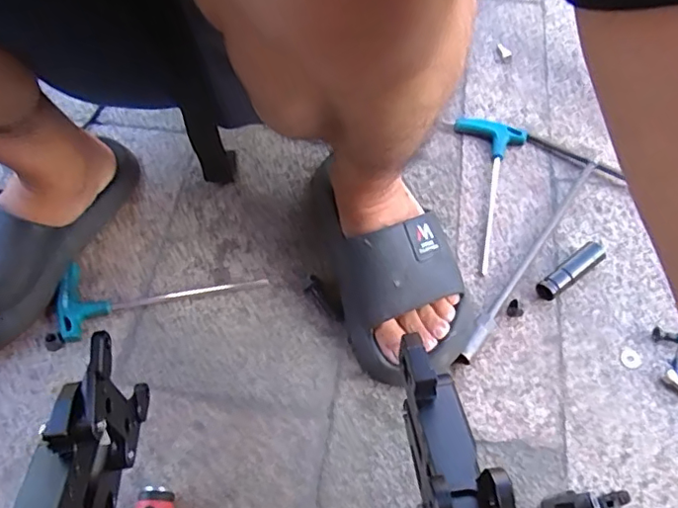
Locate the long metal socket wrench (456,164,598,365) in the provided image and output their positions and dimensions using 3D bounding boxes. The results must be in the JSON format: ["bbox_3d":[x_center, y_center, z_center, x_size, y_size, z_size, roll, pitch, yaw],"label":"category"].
[{"bbox_3d":[0.190,0.002,0.564,0.013,0.019,0.276,32,66,18],"label":"long metal socket wrench"}]

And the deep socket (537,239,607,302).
[{"bbox_3d":[0.223,0.018,0.551,0.077,0.022,0.021,-33,65,-16],"label":"deep socket"}]

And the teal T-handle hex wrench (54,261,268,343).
[{"bbox_3d":[-0.176,0.025,0.558,0.192,0.020,0.072,-16,61,-8],"label":"teal T-handle hex wrench"}]

